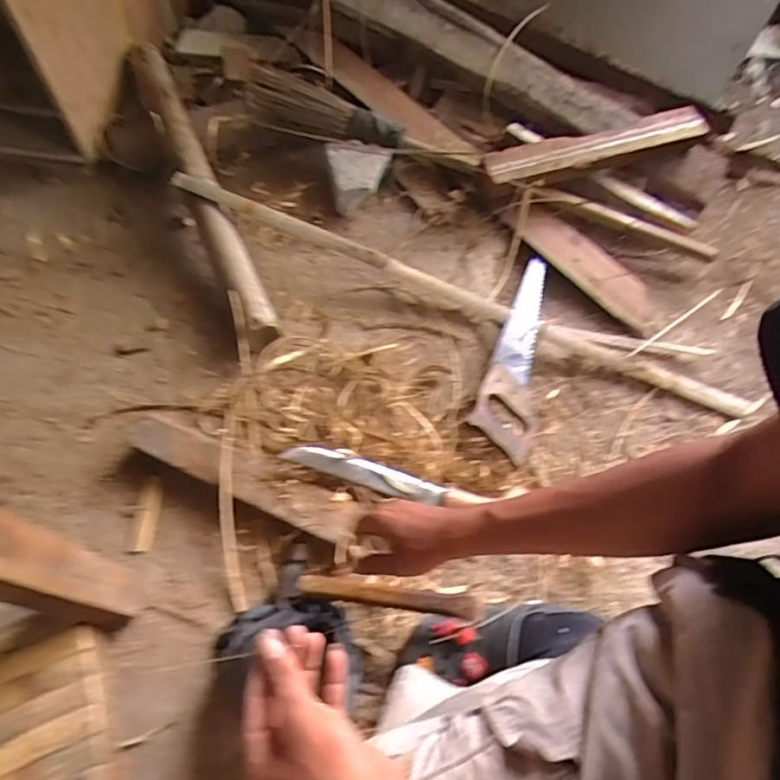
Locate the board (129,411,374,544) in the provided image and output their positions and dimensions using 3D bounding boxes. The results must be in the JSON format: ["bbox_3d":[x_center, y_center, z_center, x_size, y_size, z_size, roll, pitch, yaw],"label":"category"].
[{"bbox_3d":[-0.190,0.110,0.739,0.337,0.034,0.071,21,62,11],"label":"board"}]

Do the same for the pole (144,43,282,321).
[{"bbox_3d":[-0.335,-0.382,0.981,0.045,0.064,0.710,-21,63,-13],"label":"pole"}]

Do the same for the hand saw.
[{"bbox_3d":[0.219,-0.069,0.872,0.095,0.033,0.370,21,62,10],"label":"hand saw"}]

